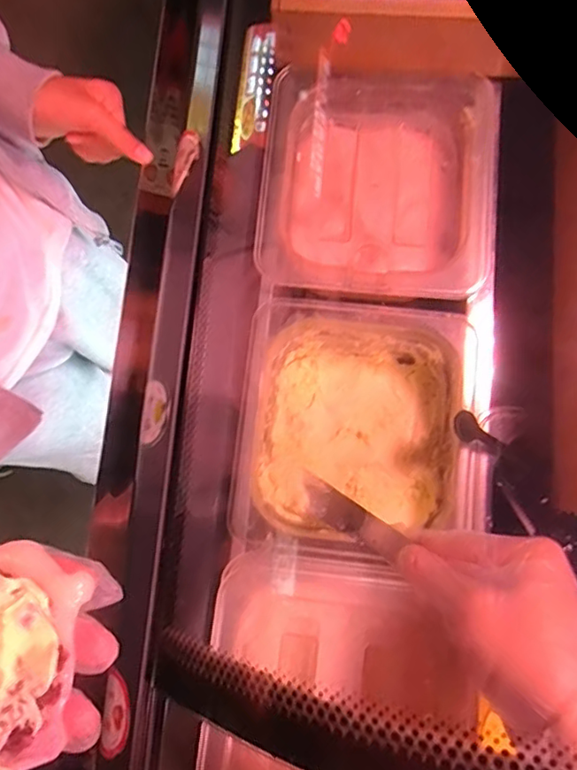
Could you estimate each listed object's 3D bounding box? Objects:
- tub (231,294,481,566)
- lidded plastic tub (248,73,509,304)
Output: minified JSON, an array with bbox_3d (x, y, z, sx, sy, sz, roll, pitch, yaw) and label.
[{"bbox_3d":[0.047,0.035,0.407,0.155,0.084,0.168,7,79,0],"label":"tub"},{"bbox_3d":[0.063,-0.142,0.422,0.166,0.065,0.170,4,79,0],"label":"lidded plastic tub"}]

